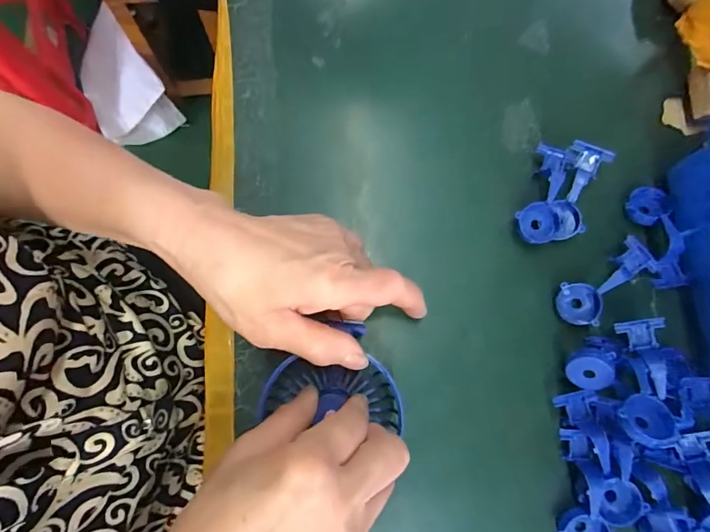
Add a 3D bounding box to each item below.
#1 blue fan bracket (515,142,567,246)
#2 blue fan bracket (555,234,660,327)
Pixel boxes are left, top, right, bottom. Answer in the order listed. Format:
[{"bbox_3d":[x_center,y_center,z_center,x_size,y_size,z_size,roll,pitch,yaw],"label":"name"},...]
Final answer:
[{"bbox_3d":[0.137,-0.055,0.314,0.028,0.022,0.078,12,80,2],"label":"blue fan bracket"},{"bbox_3d":[0.177,0.011,0.301,0.075,0.020,0.031,-35,81,-6],"label":"blue fan bracket"}]

